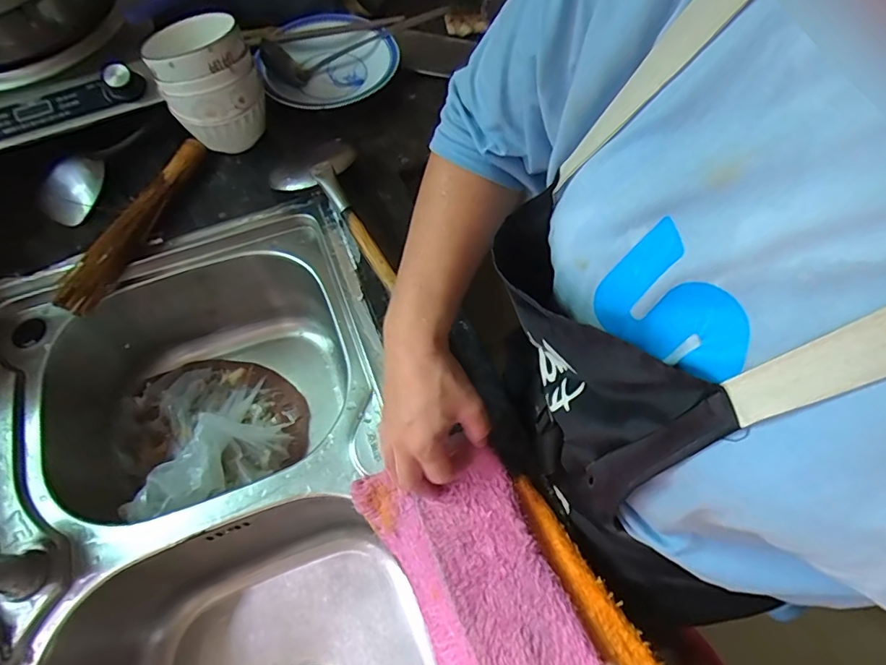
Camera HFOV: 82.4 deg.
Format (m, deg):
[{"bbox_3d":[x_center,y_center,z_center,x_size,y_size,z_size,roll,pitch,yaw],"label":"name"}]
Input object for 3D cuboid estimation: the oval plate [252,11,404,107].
[{"bbox_3d":[-0.169,-0.394,0.728,0.191,0.048,0.178,-28,65,-13],"label":"oval plate"}]

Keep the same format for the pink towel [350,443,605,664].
[{"bbox_3d":[0.027,0.214,0.436,0.125,0.050,0.240,-25,64,-11],"label":"pink towel"}]

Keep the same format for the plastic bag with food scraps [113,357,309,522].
[{"bbox_3d":[-0.300,0.111,0.645,0.209,0.092,0.190,-31,66,-14],"label":"plastic bag with food scraps"}]

